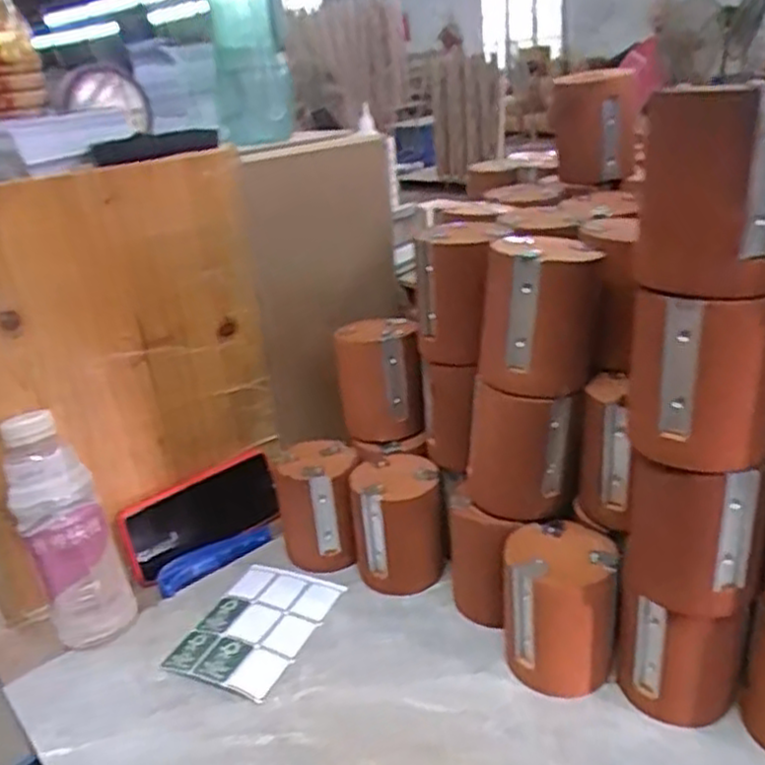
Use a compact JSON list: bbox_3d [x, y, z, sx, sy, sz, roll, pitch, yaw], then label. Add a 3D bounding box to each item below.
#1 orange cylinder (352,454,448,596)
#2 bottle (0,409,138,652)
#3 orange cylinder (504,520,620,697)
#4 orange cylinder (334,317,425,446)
[{"bbox_3d":[0.013,0.126,0.644,0.079,0.100,0.073,-8,23,-7],"label":"orange cylinder"},{"bbox_3d":[-0.264,0.125,0.596,0.064,0.192,0.070,-23,29,-35],"label":"bottle"},{"bbox_3d":[0.129,0.166,0.531,0.079,0.101,0.075,1,24,15],"label":"orange cylinder"},{"bbox_3d":[-0.004,0.000,0.694,0.076,0.104,0.067,-9,25,-6],"label":"orange cylinder"}]

